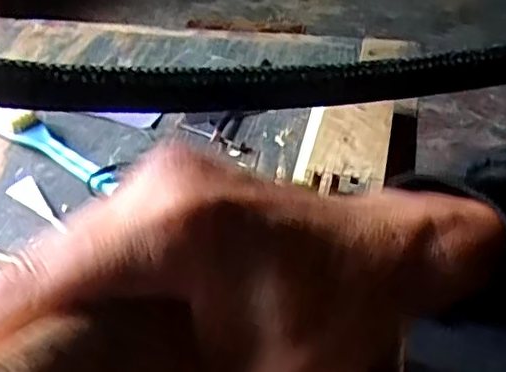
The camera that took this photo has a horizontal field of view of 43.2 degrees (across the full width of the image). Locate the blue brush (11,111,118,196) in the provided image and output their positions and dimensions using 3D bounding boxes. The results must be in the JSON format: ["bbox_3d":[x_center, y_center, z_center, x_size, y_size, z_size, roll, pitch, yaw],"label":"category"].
[{"bbox_3d":[-0.188,-0.032,0.636,0.139,0.030,0.026,28,53,30],"label":"blue brush"}]

